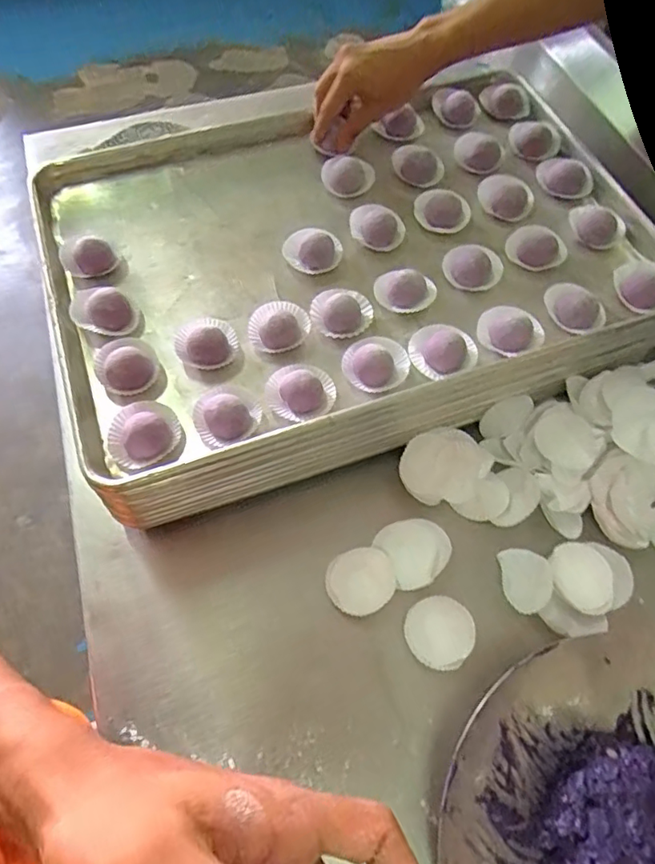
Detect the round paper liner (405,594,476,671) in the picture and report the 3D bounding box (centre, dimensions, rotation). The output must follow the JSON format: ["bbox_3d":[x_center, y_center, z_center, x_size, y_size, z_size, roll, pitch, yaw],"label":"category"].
[{"bbox_3d":[0.099,0.175,0.472,0.057,0.004,0.059,36,77,16],"label":"round paper liner"}]

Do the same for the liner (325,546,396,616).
[{"bbox_3d":[0.031,0.135,0.488,0.061,0.006,0.055,-20,65,-11],"label":"liner"}]

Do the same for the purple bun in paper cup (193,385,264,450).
[{"bbox_3d":[-0.087,-0.018,0.463,0.055,0.025,0.055,-19,65,-11],"label":"purple bun in paper cup"}]

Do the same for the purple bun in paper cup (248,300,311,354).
[{"bbox_3d":[-0.046,-0.102,0.506,0.057,0.023,0.049,-9,63,-6],"label":"purple bun in paper cup"}]

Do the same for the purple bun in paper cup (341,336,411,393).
[{"bbox_3d":[0.044,-0.061,0.490,0.060,0.023,0.055,1,63,-1],"label":"purple bun in paper cup"}]

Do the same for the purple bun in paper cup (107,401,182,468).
[{"bbox_3d":[-0.156,0.002,0.453,0.059,0.028,0.054,1,63,-1],"label":"purple bun in paper cup"}]

